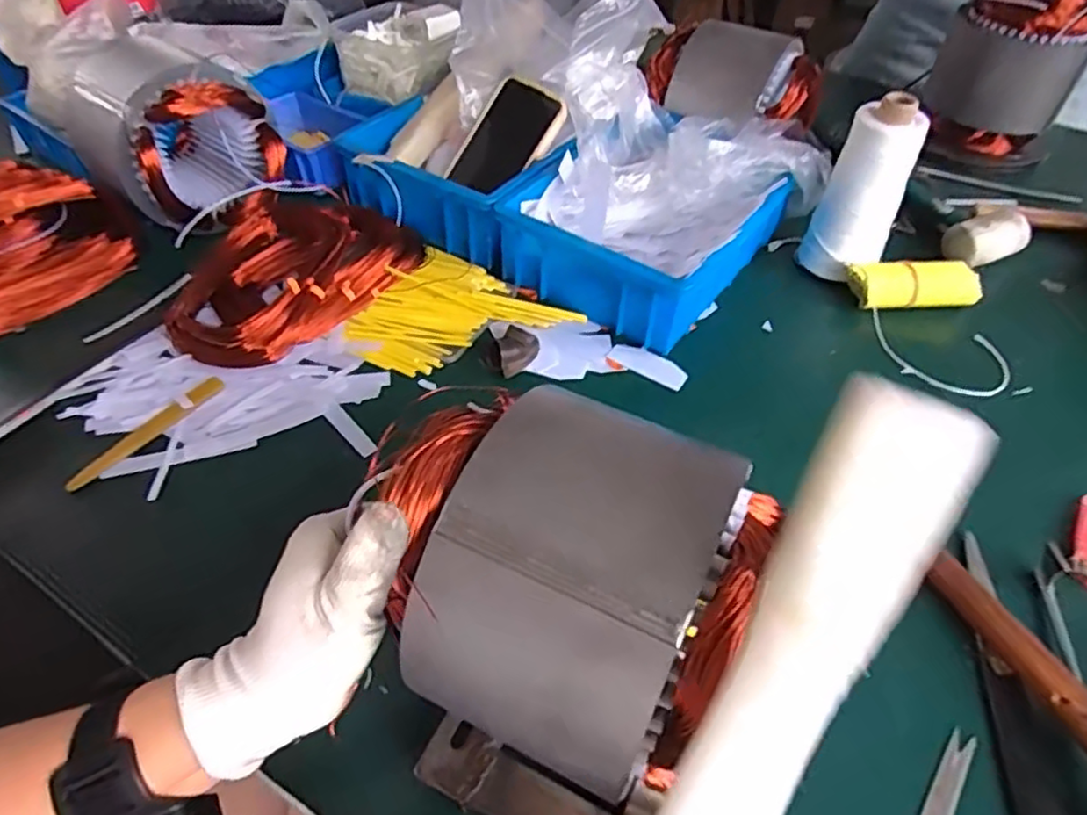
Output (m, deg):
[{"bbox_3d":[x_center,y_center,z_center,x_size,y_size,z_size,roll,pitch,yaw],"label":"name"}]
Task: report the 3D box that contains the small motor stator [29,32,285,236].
[{"bbox_3d":[-0.366,-0.267,0.664,0.192,0.132,0.145,32,55,26],"label":"small motor stator"}]

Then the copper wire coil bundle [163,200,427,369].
[{"bbox_3d":[-0.230,-0.122,0.617,0.138,0.052,0.219,33,56,26],"label":"copper wire coil bundle"}]

